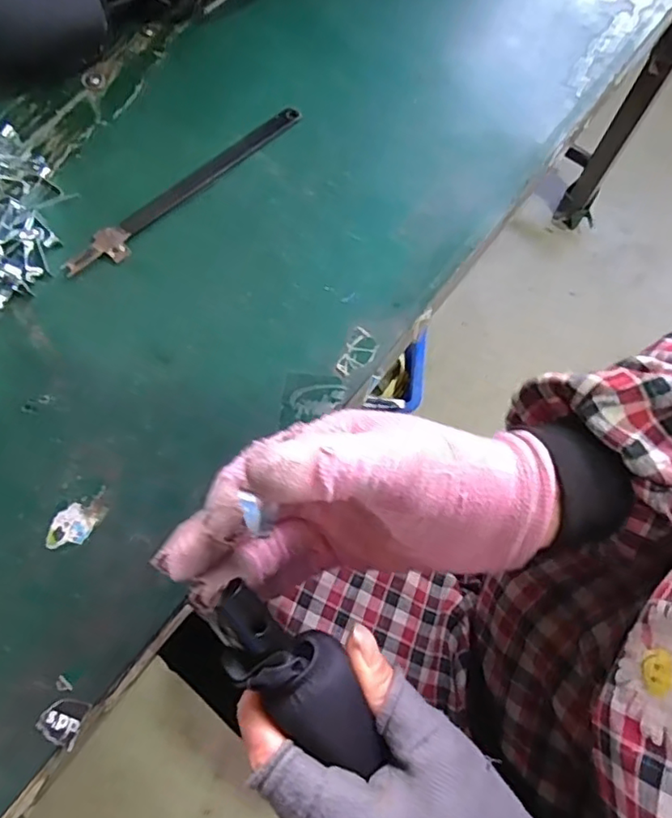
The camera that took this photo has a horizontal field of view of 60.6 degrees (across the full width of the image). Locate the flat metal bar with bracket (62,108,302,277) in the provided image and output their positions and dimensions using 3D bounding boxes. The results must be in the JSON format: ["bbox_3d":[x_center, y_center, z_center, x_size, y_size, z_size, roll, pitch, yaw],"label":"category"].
[{"bbox_3d":[-0.093,-0.137,0.358,0.174,0.004,0.021,-40,78,-9],"label":"flat metal bar with bracket"}]

